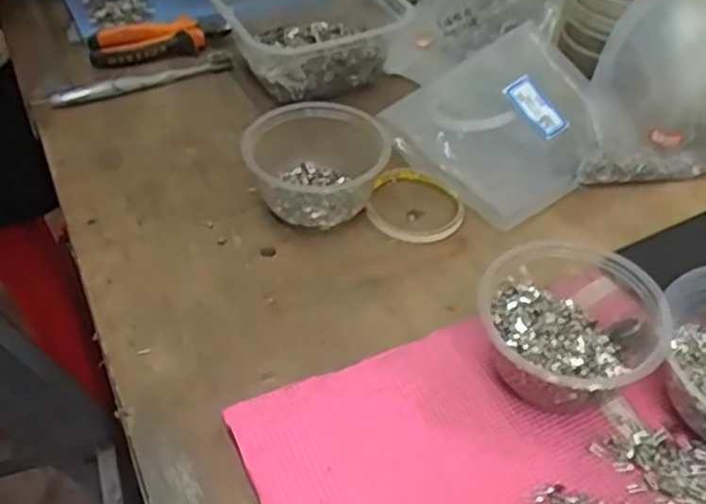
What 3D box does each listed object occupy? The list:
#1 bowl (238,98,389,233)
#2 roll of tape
[{"bbox_3d":[-0.030,-0.070,0.606,0.115,0.063,0.099,-3,44,-5],"label":"bowl"},{"bbox_3d":[0.048,-0.040,0.616,0.075,0.013,0.083,-19,48,-16],"label":"roll of tape"}]

